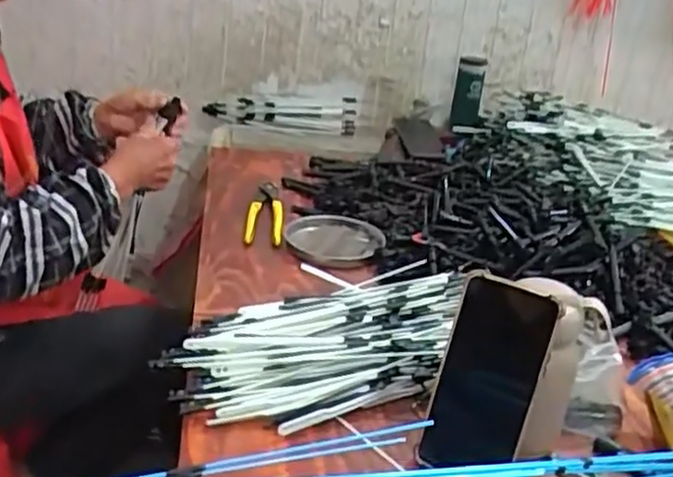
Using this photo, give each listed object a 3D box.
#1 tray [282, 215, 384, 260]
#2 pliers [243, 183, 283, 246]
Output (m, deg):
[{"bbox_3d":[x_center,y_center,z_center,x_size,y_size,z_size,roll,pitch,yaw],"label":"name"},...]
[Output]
[{"bbox_3d":[-0.003,-0.001,0.918,0.127,0.014,0.138,4,24,-2],"label":"tray"},{"bbox_3d":[-0.100,-0.037,0.974,0.049,0.015,0.181,5,23,-5],"label":"pliers"}]

